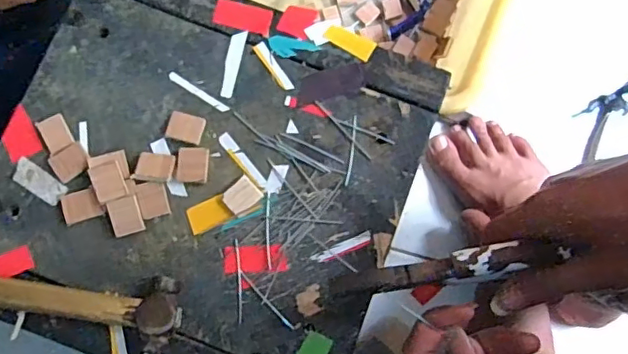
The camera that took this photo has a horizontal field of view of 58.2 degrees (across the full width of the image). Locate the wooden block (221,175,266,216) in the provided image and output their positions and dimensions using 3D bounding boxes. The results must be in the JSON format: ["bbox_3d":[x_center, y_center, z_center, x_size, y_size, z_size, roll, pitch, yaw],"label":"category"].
[{"bbox_3d":[-0.049,0.013,0.385,0.024,0.004,0.021,-44,83,-9],"label":"wooden block"}]

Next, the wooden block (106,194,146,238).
[{"bbox_3d":[-0.126,0.026,0.377,0.021,0.004,0.024,-17,93,-17],"label":"wooden block"}]

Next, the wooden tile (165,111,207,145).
[{"bbox_3d":[-0.089,-0.034,0.393,0.025,0.004,0.020,13,79,1],"label":"wooden tile"}]

